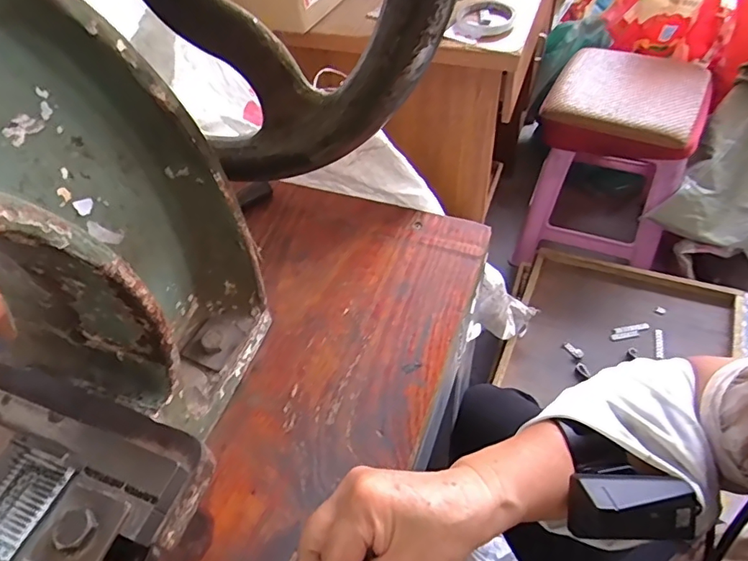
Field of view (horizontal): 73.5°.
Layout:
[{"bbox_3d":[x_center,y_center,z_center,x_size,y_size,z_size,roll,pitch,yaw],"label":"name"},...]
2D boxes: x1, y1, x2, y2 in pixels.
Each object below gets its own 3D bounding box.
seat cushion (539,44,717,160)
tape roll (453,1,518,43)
[{"bbox_3d":[0.566,-0.420,1.125,0.314,0.098,0.334,18,56,19],"label":"seat cushion"},{"bbox_3d":[0.166,-0.391,0.749,0.088,0.021,0.101,4,53,9],"label":"tape roll"}]

